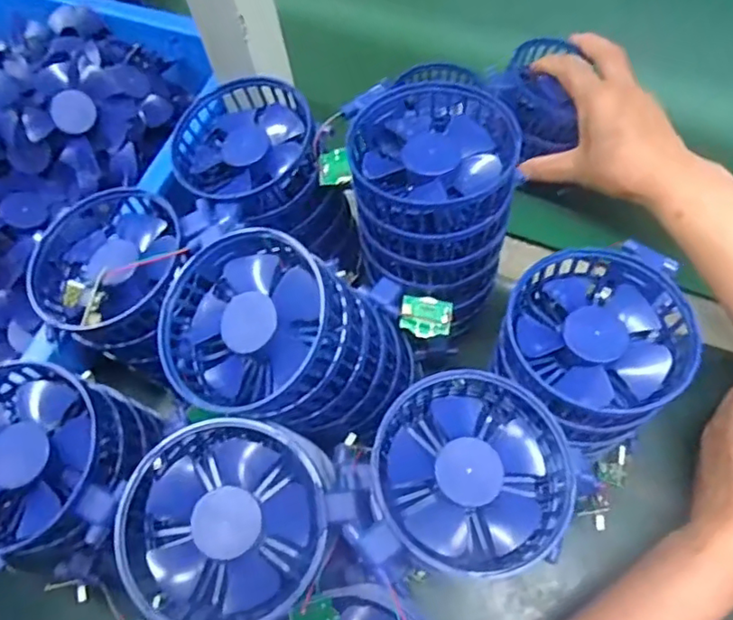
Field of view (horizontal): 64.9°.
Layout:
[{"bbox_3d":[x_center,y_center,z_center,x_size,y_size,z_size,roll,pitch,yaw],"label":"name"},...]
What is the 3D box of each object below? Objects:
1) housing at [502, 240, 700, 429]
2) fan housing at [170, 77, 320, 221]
[{"bbox_3d":[0.118,0.009,0.299,0.084,0.031,0.093,9,64,9],"label":"housing"},{"bbox_3d":[-0.075,-0.098,0.362,0.085,0.030,0.094,-6,63,1],"label":"fan housing"}]

